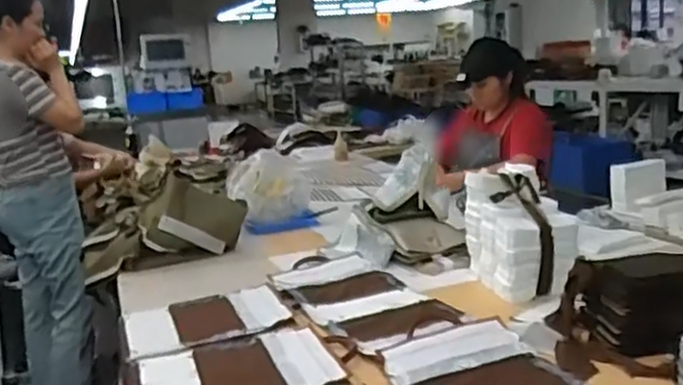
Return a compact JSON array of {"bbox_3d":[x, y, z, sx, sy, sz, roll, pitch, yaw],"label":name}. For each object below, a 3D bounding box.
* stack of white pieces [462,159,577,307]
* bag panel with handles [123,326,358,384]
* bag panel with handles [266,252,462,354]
[{"bbox_3d":[0.369,0.076,1.447,0.159,0.218,0.222,-6,12,-9],"label":"stack of white pieces"},{"bbox_3d":[-0.155,0.293,1.141,0.363,0.023,0.248,-8,12,-18],"label":"bag panel with handles"},{"bbox_3d":[0.027,0.207,1.455,0.263,0.036,0.599,-10,13,-27],"label":"bag panel with handles"}]

